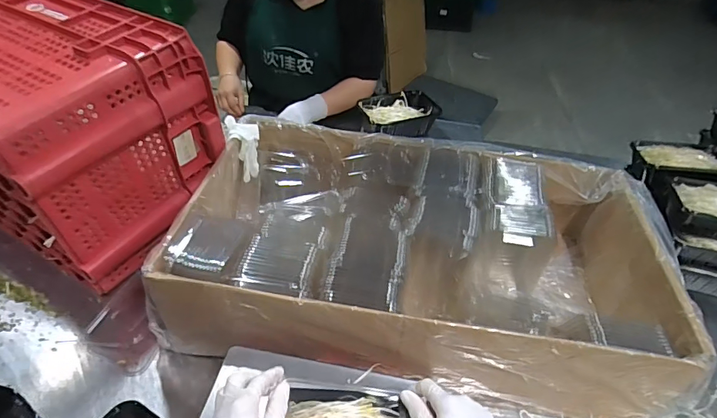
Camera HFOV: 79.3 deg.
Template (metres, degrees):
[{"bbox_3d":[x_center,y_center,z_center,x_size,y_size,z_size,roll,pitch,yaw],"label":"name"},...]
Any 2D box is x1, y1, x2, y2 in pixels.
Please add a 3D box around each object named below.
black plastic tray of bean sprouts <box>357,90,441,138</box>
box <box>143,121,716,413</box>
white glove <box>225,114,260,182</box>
[{"bbox_3d":[0.093,-0.217,1.022,0.182,0.060,0.117,-15,46,-21],"label":"black plastic tray of bean sprouts"},{"bbox_3d":[0.104,0.078,0.764,0.748,0.197,0.435,9,42,4],"label":"box"},{"bbox_3d":[-0.220,-0.123,0.850,0.062,0.134,0.050,-16,2,-22],"label":"white glove"}]

